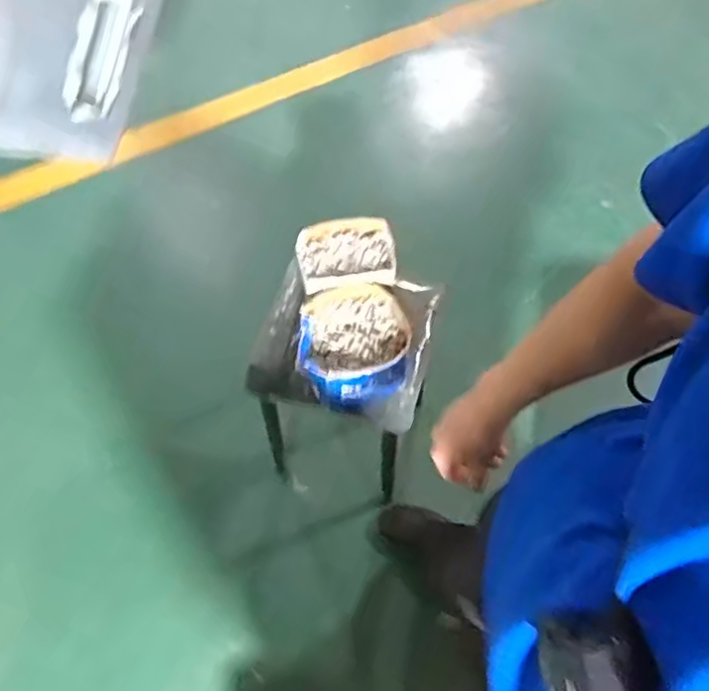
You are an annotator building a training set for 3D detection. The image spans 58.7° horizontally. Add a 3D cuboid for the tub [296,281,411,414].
[{"bbox_3d":[-0.001,0.002,0.950,0.161,0.108,0.163,3,63,1],"label":"tub"}]

